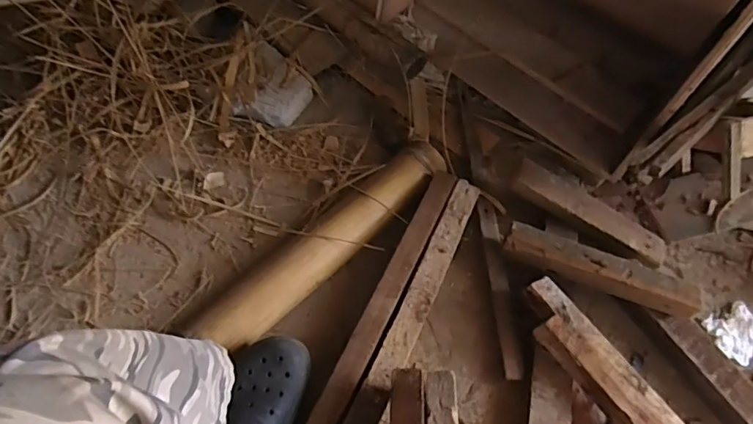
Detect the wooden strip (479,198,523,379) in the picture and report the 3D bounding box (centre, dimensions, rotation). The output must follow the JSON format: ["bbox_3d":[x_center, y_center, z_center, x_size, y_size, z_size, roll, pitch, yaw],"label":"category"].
[{"bbox_3d":[0.206,0.112,0.827,0.032,0.024,0.316,0,60,-4],"label":"wooden strip"}]

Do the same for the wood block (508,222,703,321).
[{"bbox_3d":[0.353,0.091,0.789,0.295,0.042,0.051,22,61,9],"label":"wood block"}]

